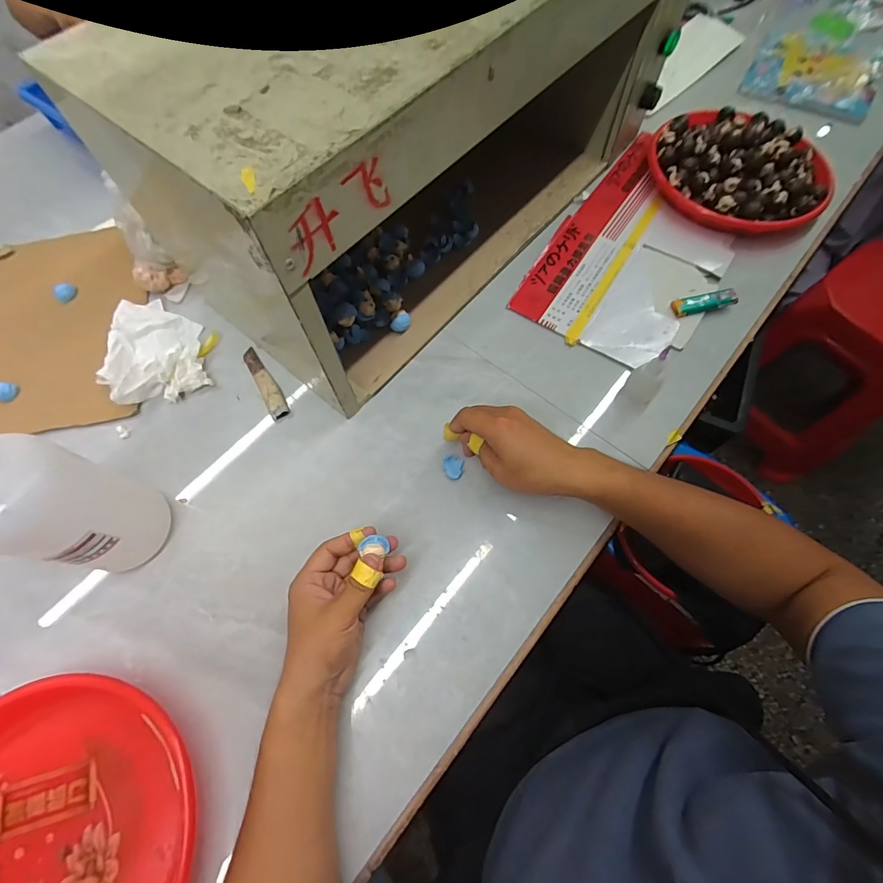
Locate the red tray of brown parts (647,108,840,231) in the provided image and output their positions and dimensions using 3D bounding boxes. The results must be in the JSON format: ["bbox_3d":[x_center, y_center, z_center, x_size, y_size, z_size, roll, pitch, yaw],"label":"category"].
[{"bbox_3d":[0.434,-0.403,0.626,0.244,0.056,0.224,38,73,17],"label":"red tray of brown parts"}]

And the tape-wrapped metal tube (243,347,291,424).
[{"bbox_3d":[-0.224,-0.076,0.548,0.024,0.009,0.119,-29,69,-10],"label":"tape-wrapped metal tube"}]

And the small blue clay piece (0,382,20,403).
[{"bbox_3d":[-0.556,-0.064,0.545,0.021,0.018,0.027,23,70,12],"label":"small blue clay piece"}]

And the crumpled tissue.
[{"bbox_3d":[-0.372,-0.125,0.556,0.111,0.035,0.164,-18,67,-5],"label":"crumpled tissue"}]

